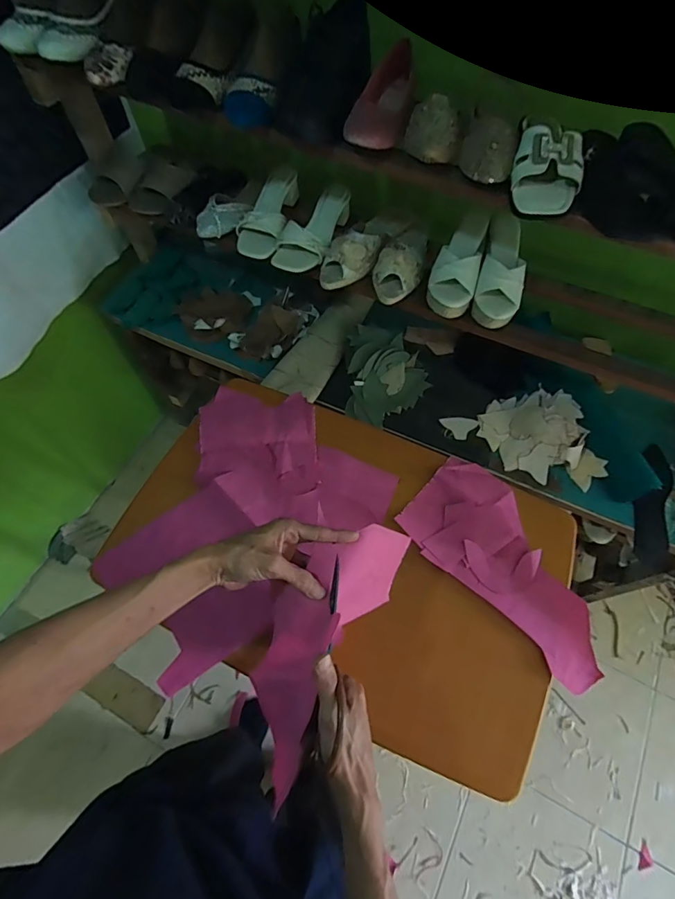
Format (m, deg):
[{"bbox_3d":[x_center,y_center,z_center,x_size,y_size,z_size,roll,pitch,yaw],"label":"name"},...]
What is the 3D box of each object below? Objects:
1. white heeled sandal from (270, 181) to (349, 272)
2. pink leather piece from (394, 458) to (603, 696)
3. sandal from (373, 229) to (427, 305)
[{"bbox_3d":[-0.045,-0.457,0.883,0.108,0.066,0.227,15,63,7],"label":"white heeled sandal"},{"bbox_3d":[0.301,0.190,0.753,0.197,0.021,0.382,-40,70,-19],"label":"pink leather piece"},{"bbox_3d":[0.125,-0.376,0.836,0.094,0.063,0.208,11,63,5],"label":"sandal"}]

